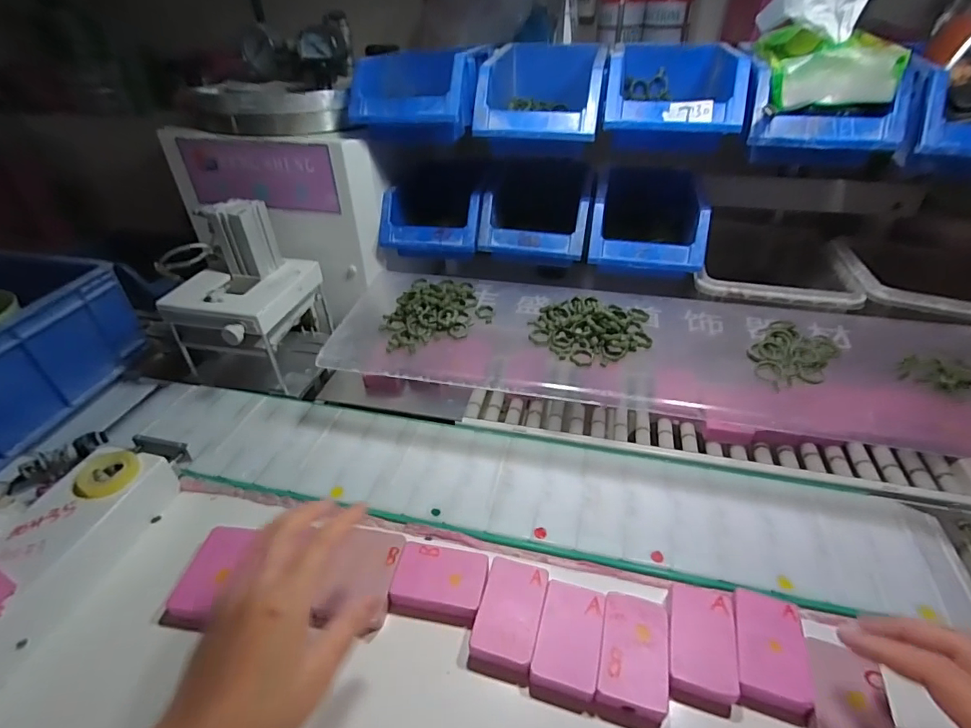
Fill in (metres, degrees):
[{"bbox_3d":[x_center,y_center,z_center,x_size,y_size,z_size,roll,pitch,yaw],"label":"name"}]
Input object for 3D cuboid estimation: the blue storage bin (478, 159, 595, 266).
[{"bbox_3d":[0.068,-0.194,0.606,0.122,0.082,0.171,6,39,9],"label":"blue storage bin"}]

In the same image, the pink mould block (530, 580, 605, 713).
[{"bbox_3d":[0.059,0.195,0.340,0.042,0.017,0.072,9,39,13],"label":"pink mould block"}]

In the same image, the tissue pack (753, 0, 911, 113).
[{"bbox_3d":[0.313,-0.299,0.441,0.108,0.097,0.125,6,39,10],"label":"tissue pack"}]

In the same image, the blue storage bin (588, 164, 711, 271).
[{"bbox_3d":[0.193,-0.170,0.583,0.125,0.087,0.168,7,39,11],"label":"blue storage bin"}]

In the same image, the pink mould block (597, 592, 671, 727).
[{"bbox_3d":[0.103,0.203,0.335,0.045,0.019,0.076,9,39,12],"label":"pink mould block"}]

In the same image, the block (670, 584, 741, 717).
[{"bbox_3d":[0.153,0.197,0.341,0.044,0.018,0.076,9,39,13],"label":"block"}]

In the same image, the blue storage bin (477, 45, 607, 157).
[{"bbox_3d":[0.064,-0.299,0.530,0.124,0.076,0.186,6,39,9],"label":"blue storage bin"}]

